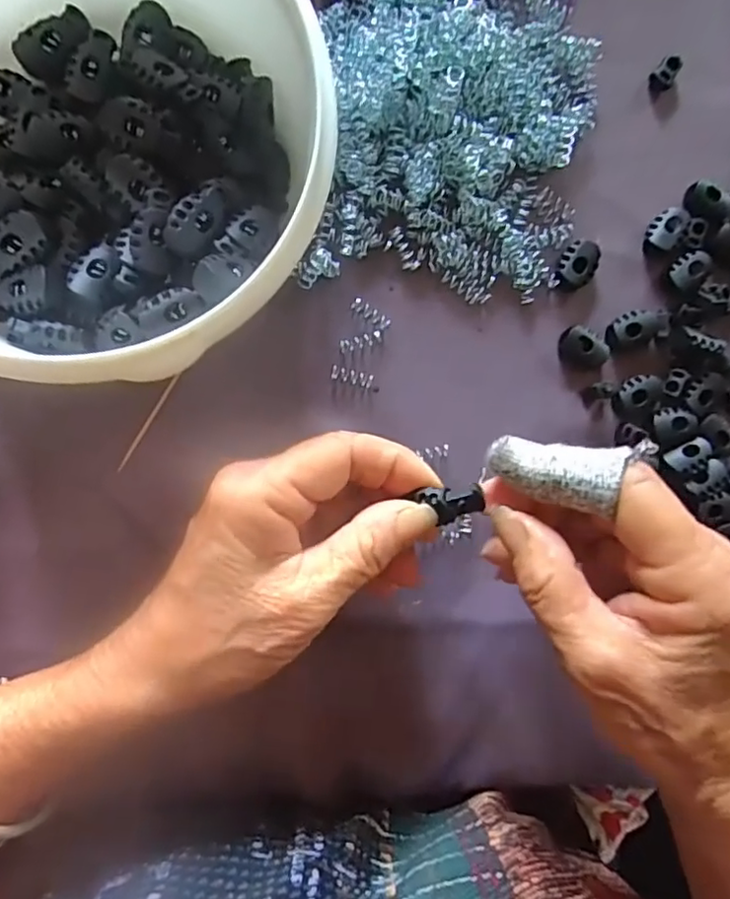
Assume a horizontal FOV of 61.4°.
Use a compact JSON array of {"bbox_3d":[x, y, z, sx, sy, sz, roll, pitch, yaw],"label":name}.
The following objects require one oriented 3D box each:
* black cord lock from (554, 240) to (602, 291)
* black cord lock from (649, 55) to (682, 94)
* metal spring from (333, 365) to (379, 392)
[{"bbox_3d":[0.097,-0.084,0.281,0.016,0.008,0.024,31,89,-9],"label":"black cord lock"},{"bbox_3d":[0.139,-0.173,0.284,0.011,0.005,0.017,42,87,-8],"label":"black cord lock"},{"bbox_3d":[-0.004,-0.031,0.270,0.022,0.004,0.006,15,91,-9],"label":"metal spring"}]

